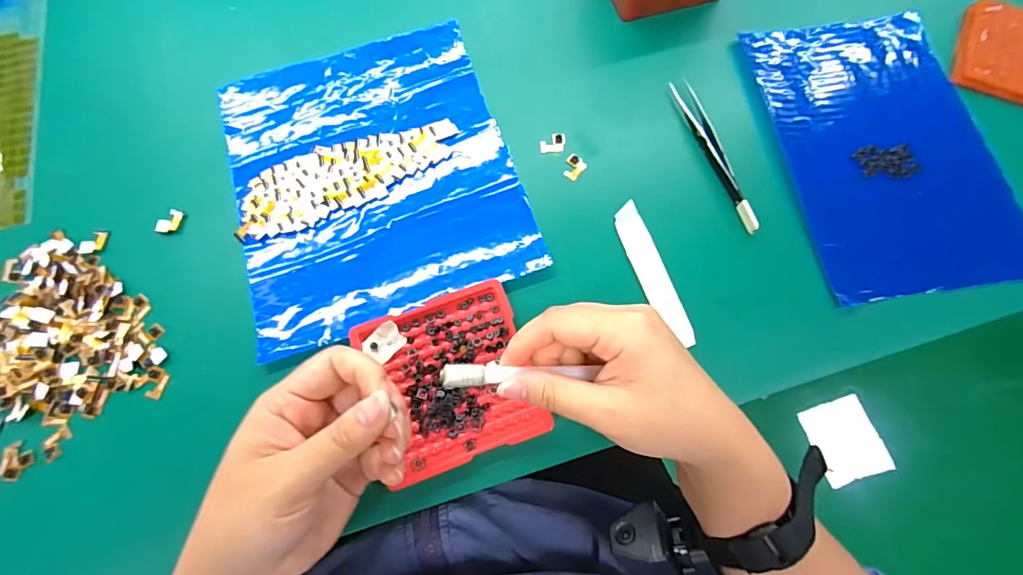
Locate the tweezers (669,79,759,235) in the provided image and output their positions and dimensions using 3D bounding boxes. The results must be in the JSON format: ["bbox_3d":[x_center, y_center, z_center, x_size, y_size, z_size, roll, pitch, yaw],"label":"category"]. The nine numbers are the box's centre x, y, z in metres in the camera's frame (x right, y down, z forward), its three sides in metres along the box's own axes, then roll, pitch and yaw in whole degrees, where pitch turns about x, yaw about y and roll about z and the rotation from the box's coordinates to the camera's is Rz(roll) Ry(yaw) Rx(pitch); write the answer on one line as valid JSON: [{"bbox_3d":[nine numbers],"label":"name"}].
[{"bbox_3d":[0.142,-0.095,0.327,0.014,0.008,0.127,-14,72,-4],"label":"tweezers"}]

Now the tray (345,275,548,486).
[{"bbox_3d":[-0.037,0.055,0.283,0.094,0.007,0.099,-19,72,-5],"label":"tray"}]

